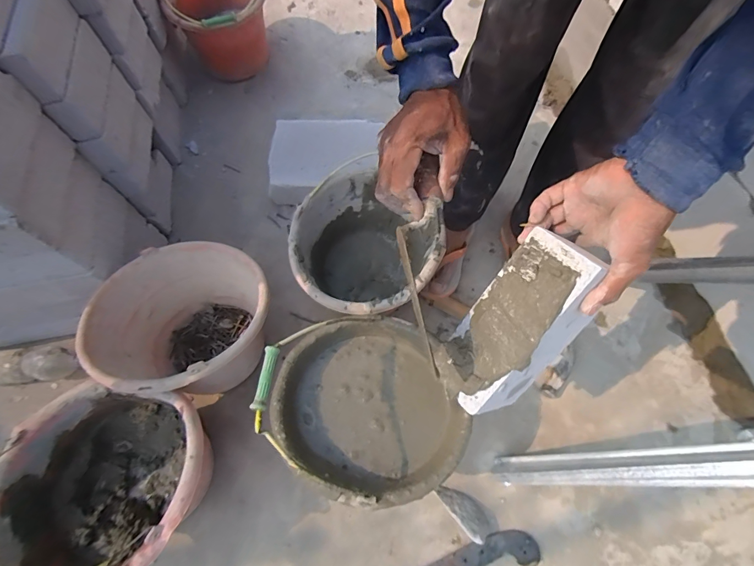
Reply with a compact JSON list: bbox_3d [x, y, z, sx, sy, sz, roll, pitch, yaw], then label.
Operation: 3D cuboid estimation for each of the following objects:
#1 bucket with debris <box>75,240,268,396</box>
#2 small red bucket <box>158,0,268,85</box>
[{"bbox_3d":[-0.320,0.079,0.694,0.278,0.228,0.251,-2,68,1],"label":"bucket with debris"},{"bbox_3d":[-0.406,-0.696,1.033,0.251,0.215,0.305,-32,70,-11],"label":"small red bucket"}]

